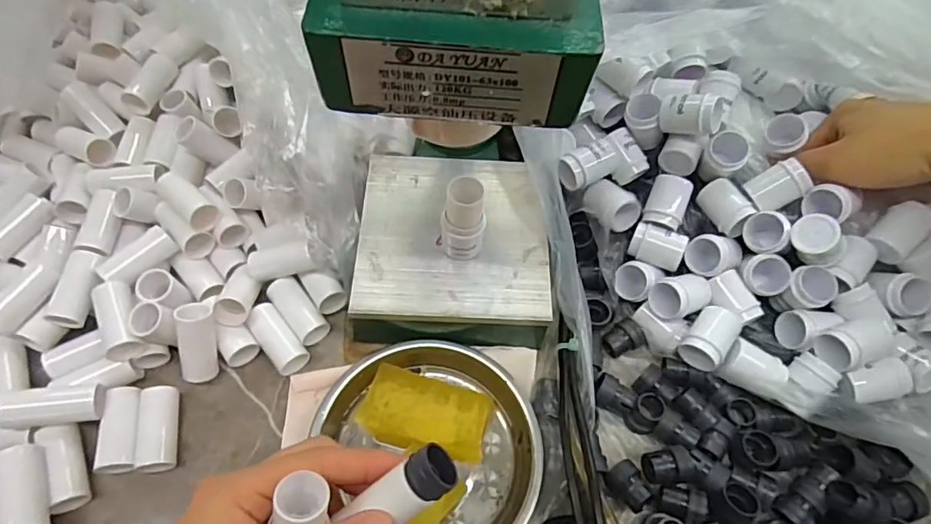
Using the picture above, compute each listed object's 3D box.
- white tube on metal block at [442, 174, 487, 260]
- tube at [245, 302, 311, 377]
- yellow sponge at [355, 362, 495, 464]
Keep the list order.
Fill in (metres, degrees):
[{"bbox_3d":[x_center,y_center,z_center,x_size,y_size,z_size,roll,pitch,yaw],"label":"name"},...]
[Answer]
[{"bbox_3d":[0.000,-0.025,0.318,0.025,0.060,0.020,8,60,2],"label":"white tube on metal block"},{"bbox_3d":[-0.121,0.050,0.347,0.021,0.022,0.048,-37,68,-21],"label":"tube"},{"bbox_3d":[-0.024,0.093,0.328,0.074,0.013,0.044,15,60,5],"label":"yellow sponge"}]

